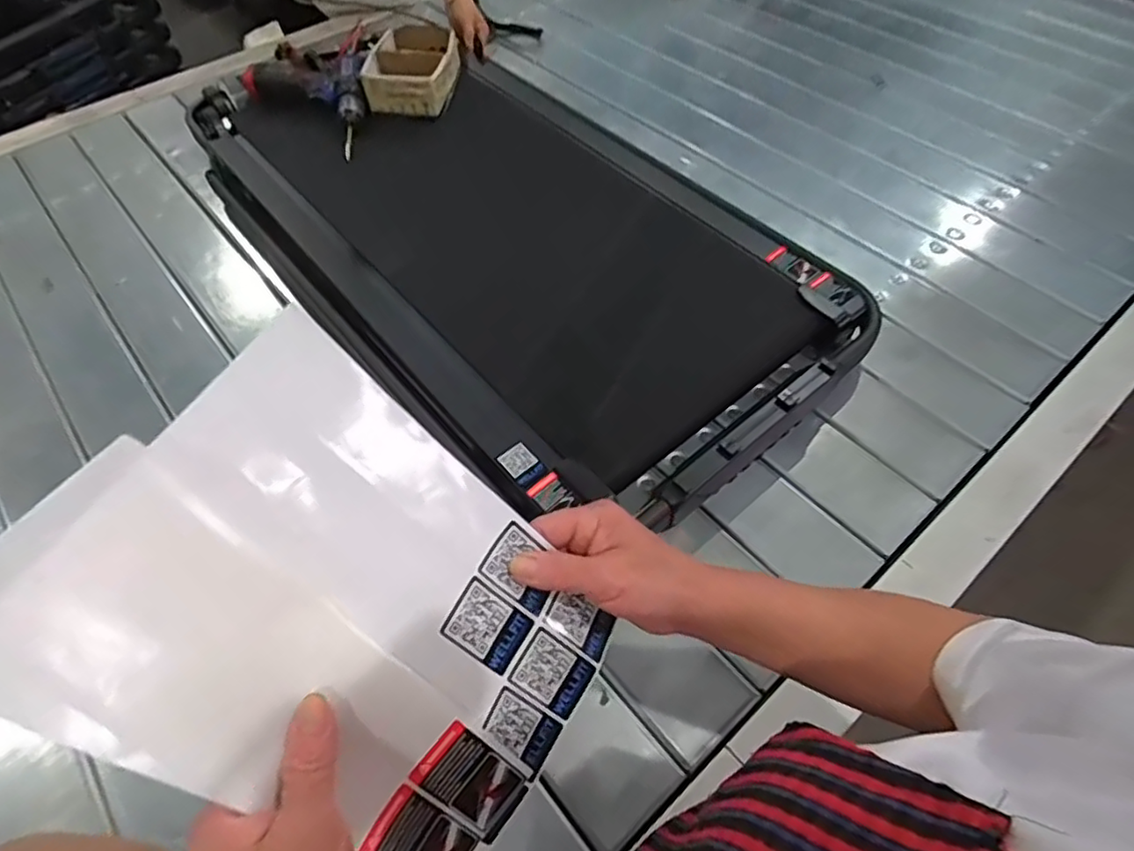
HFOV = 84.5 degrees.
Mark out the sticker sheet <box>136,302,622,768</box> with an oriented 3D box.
[{"bbox_3d":[-0.068,0.068,0.318,0.009,0.257,0.093,-2,41,52],"label":"sticker sheet"}]

